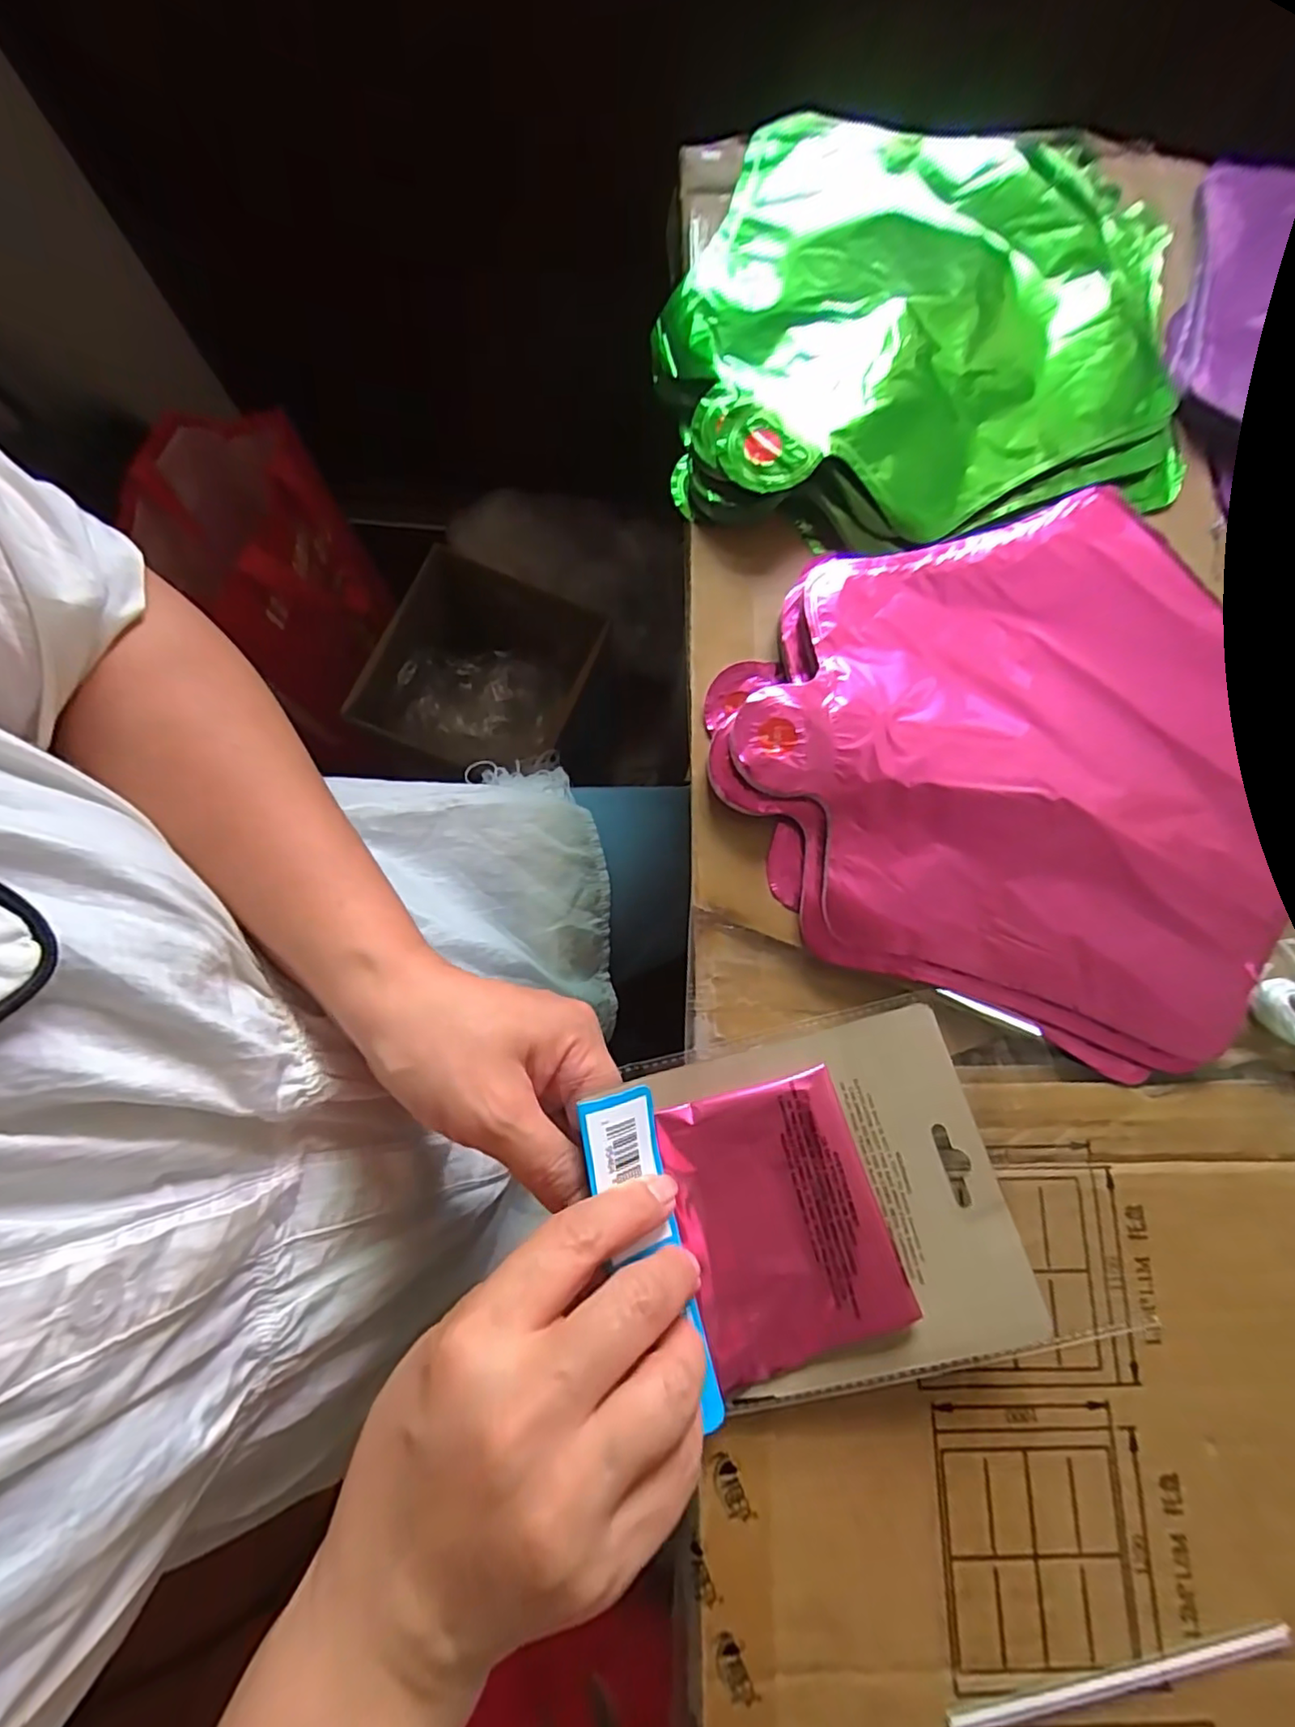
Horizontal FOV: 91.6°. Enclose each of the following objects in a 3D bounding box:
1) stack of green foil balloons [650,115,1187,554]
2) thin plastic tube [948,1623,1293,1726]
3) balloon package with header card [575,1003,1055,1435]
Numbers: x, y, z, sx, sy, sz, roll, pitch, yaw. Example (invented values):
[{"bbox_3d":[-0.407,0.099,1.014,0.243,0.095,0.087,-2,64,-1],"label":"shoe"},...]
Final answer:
[{"bbox_3d":[0.135,-0.266,0.304,0.242,0.031,0.249,5,79,-1],"label":"stack of green foil balloons"},{"bbox_3d":[0.159,0.274,0.210,0.119,0.004,0.010,-12,80,-4],"label":"thin plastic tube"},{"bbox_3d":[0.058,0.125,0.229,0.137,0.021,0.113,-13,80,-4],"label":"balloon package with header card"}]

